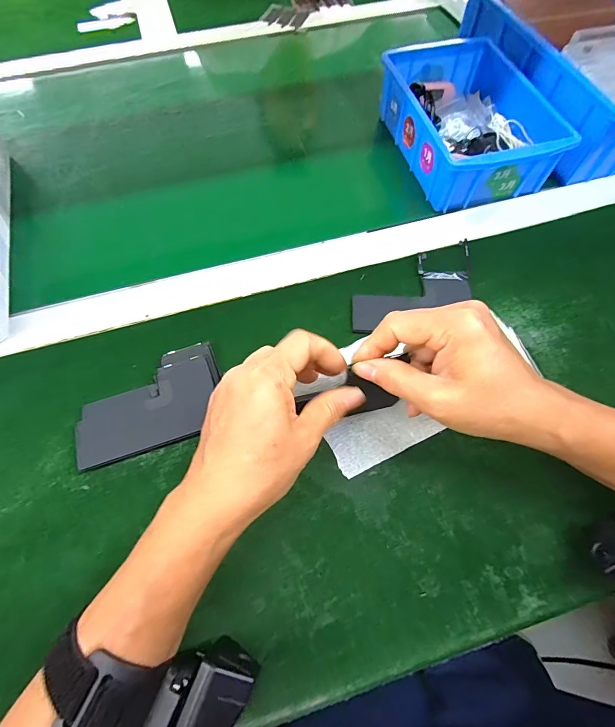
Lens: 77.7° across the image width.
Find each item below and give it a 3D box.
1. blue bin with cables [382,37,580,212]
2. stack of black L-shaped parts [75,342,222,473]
[{"bbox_3d":[0.169,-0.261,0.411,0.131,0.060,0.193,-14,64,-6],"label":"blue bin with cables"},{"bbox_3d":[-0.123,0.031,0.303,0.112,0.015,0.076,-19,65,-9],"label":"stack of black L-shaped parts"}]

